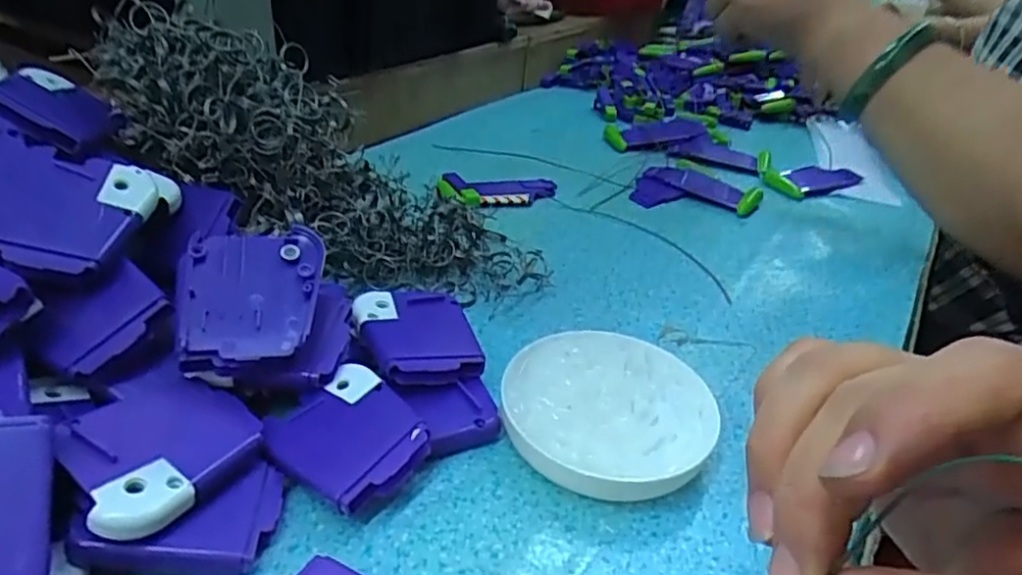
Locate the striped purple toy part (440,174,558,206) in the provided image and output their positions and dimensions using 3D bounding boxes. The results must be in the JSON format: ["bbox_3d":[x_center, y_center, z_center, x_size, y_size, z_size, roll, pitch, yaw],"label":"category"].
[{"bbox_3d":[-0.010,-0.070,0.485,0.084,0.010,0.040,4,33,-4],"label":"striped purple toy part"}]

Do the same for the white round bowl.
[{"bbox_3d":[0.042,0.054,0.289,0.089,0.023,0.085,4,33,-3],"label":"white round bowl"}]

